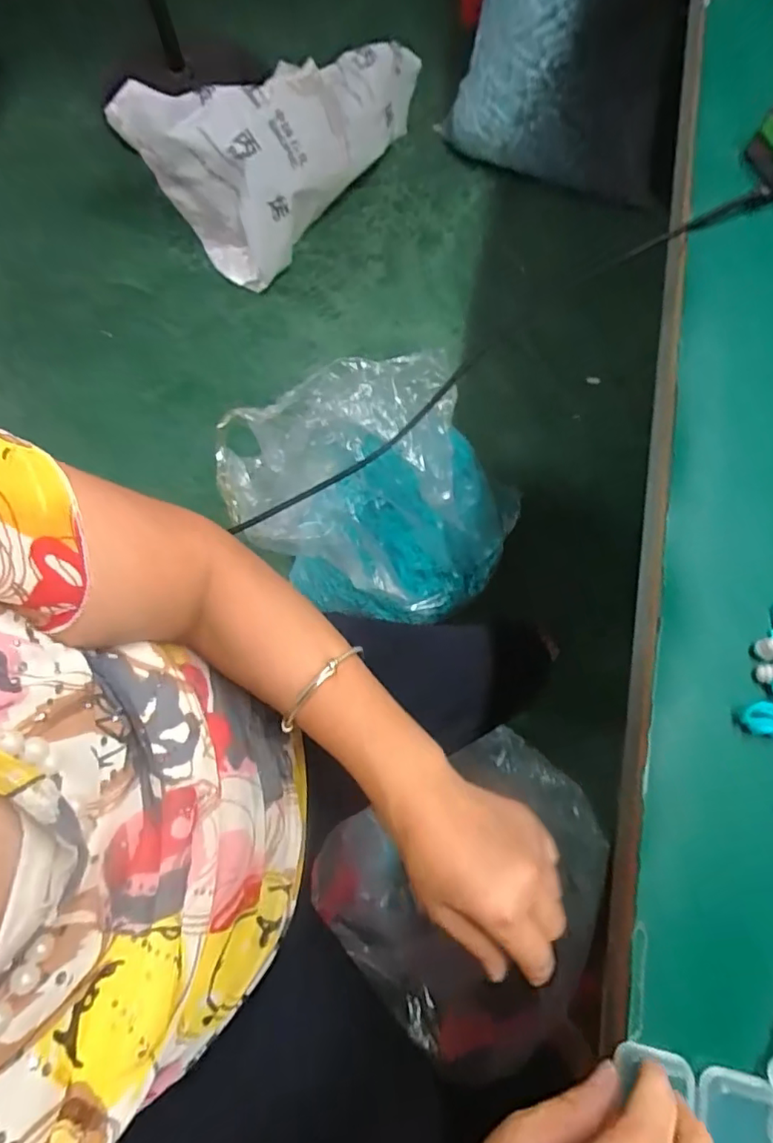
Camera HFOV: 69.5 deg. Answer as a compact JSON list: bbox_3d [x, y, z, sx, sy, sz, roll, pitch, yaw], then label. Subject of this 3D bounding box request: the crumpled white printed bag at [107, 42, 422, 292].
[{"bbox_3d":[-0.201,-0.974,1.286,0.675,0.293,0.350,-30,76,-7],"label":"crumpled white printed bag"}]

